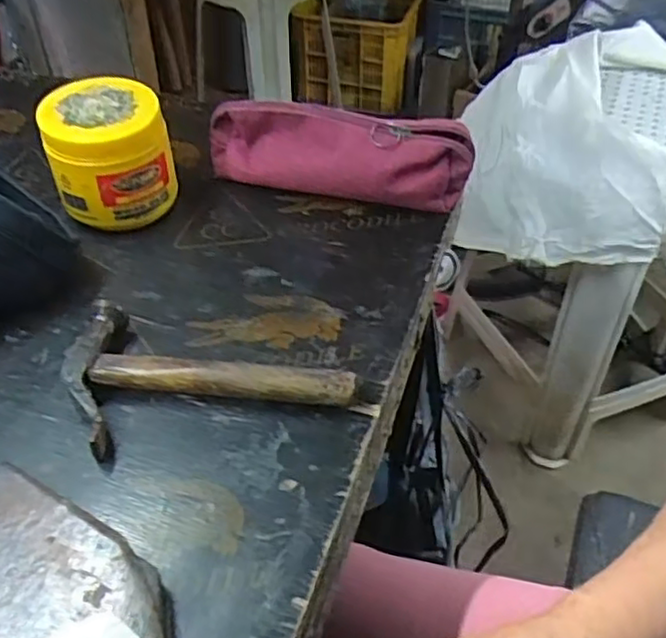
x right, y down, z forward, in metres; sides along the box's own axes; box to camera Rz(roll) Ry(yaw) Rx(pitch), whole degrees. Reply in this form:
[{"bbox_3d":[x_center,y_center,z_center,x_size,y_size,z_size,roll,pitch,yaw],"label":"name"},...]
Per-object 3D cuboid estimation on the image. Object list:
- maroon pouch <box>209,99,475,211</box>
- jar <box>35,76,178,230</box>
[{"bbox_3d":[-0.001,-0.143,0.593,0.229,0.064,0.050,11,46,11],"label":"maroon pouch"},{"bbox_3d":[-0.182,-0.136,0.564,0.093,0.084,0.092,0,45,0],"label":"jar"}]

